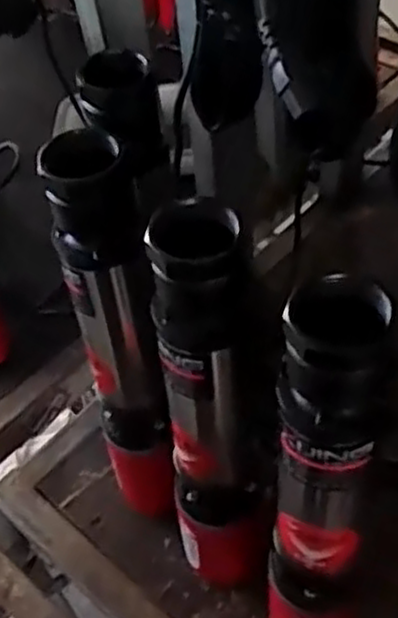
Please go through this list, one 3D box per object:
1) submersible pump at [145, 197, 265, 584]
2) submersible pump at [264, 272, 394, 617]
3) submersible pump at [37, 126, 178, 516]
[{"bbox_3d":[0.008,0.105,0.577,0.069,0.446,0.060,-15,50,-5],"label":"submersible pump"},{"bbox_3d":[0.076,0.136,0.503,0.075,0.385,0.072,-1,50,6],"label":"submersible pump"},{"bbox_3d":[-0.064,0.041,0.616,0.065,0.401,0.059,-11,50,-2],"label":"submersible pump"}]

